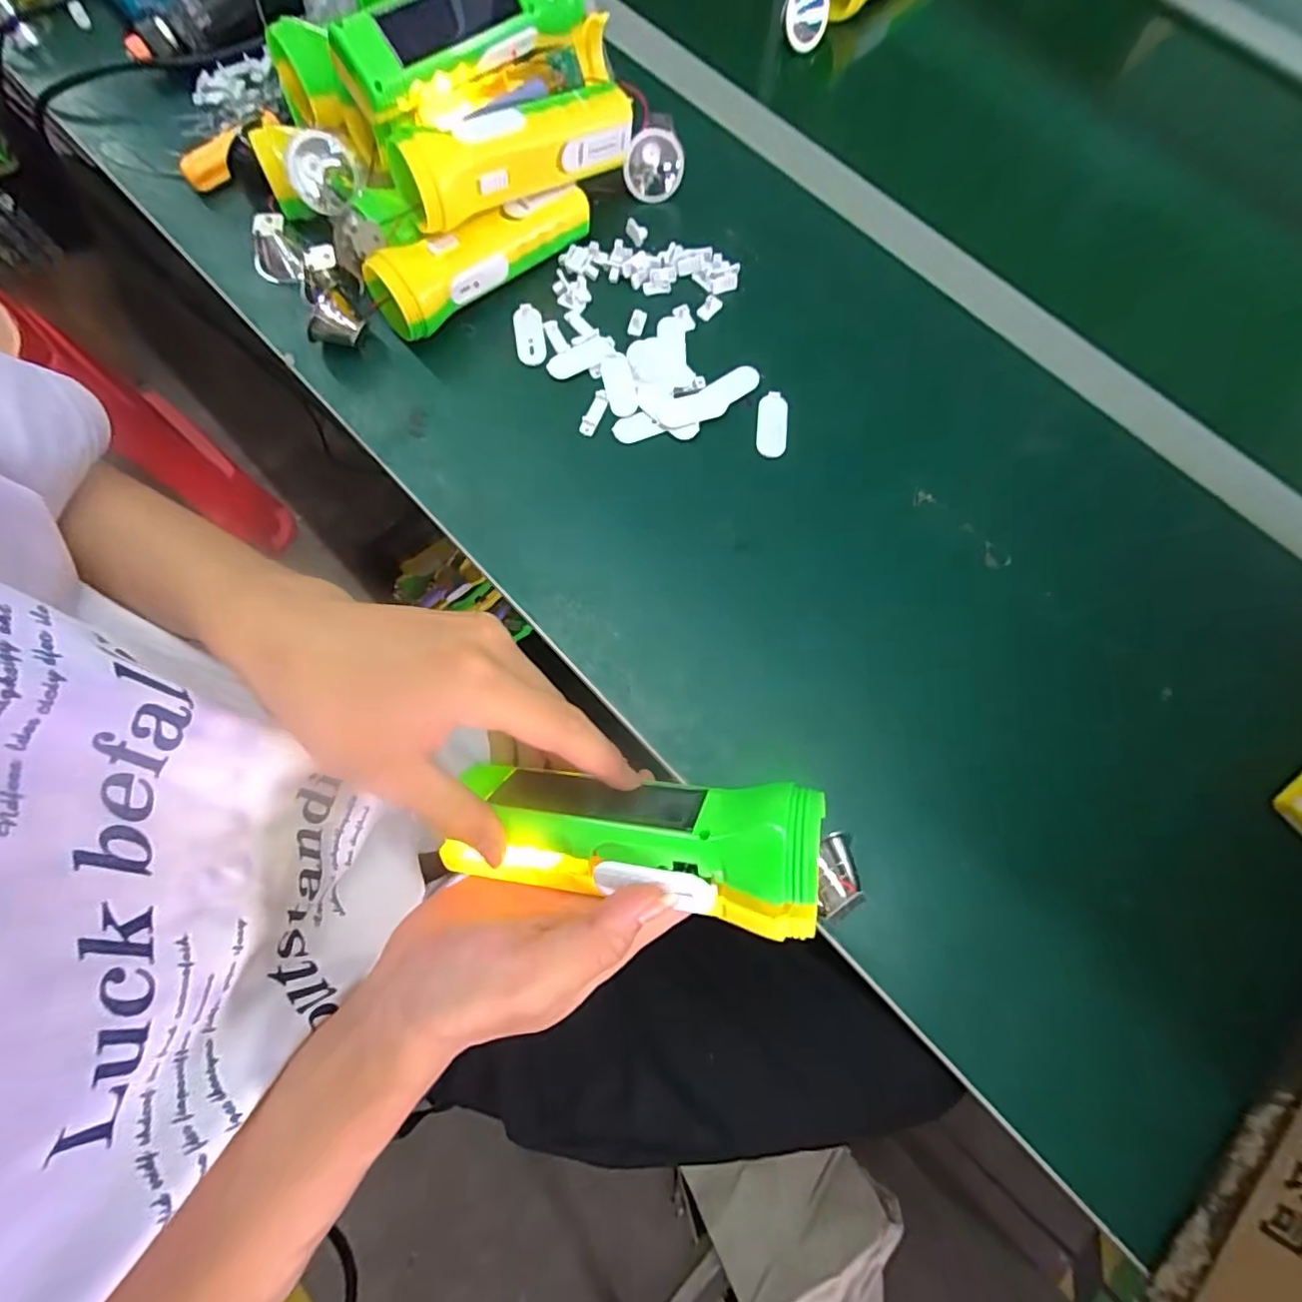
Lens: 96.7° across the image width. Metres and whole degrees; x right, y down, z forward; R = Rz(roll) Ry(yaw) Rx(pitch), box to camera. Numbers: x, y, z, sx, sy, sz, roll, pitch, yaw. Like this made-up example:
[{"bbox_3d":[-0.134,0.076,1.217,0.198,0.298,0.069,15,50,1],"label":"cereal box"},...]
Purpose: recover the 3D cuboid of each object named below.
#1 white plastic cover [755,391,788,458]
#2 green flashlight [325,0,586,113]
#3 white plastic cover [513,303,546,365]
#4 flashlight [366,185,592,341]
[{"bbox_3d":[0.083,-0.154,0.397,0.022,0.007,0.048,7,74,0],"label":"white plastic cover"},{"bbox_3d":[-0.110,-0.387,0.354,0.167,0.040,0.038,-42,79,-12],"label":"green flashlight"},{"bbox_3d":[-0.086,-0.224,0.411,0.021,0.007,0.047,-8,74,-4],"label":"white plastic cover"},{"bbox_3d":[-0.114,-0.276,0.402,0.162,0.051,0.047,-40,79,-12],"label":"flashlight"}]

